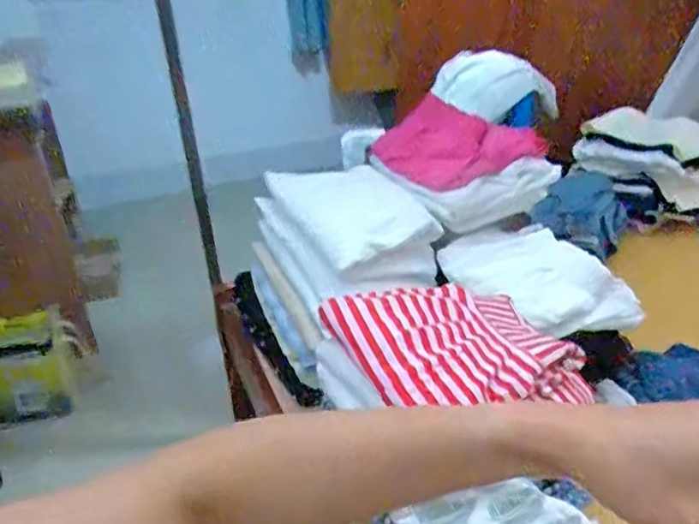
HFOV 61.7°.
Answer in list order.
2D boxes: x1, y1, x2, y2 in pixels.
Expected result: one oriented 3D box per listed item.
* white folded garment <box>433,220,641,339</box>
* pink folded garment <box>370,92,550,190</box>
[{"bbox_3d":[0.253,0.023,0.806,0.163,0.056,0.219,-15,32,-22],"label":"white folded garment"},{"bbox_3d":[0.172,-0.195,0.945,0.230,0.110,0.139,16,34,29],"label":"pink folded garment"}]

